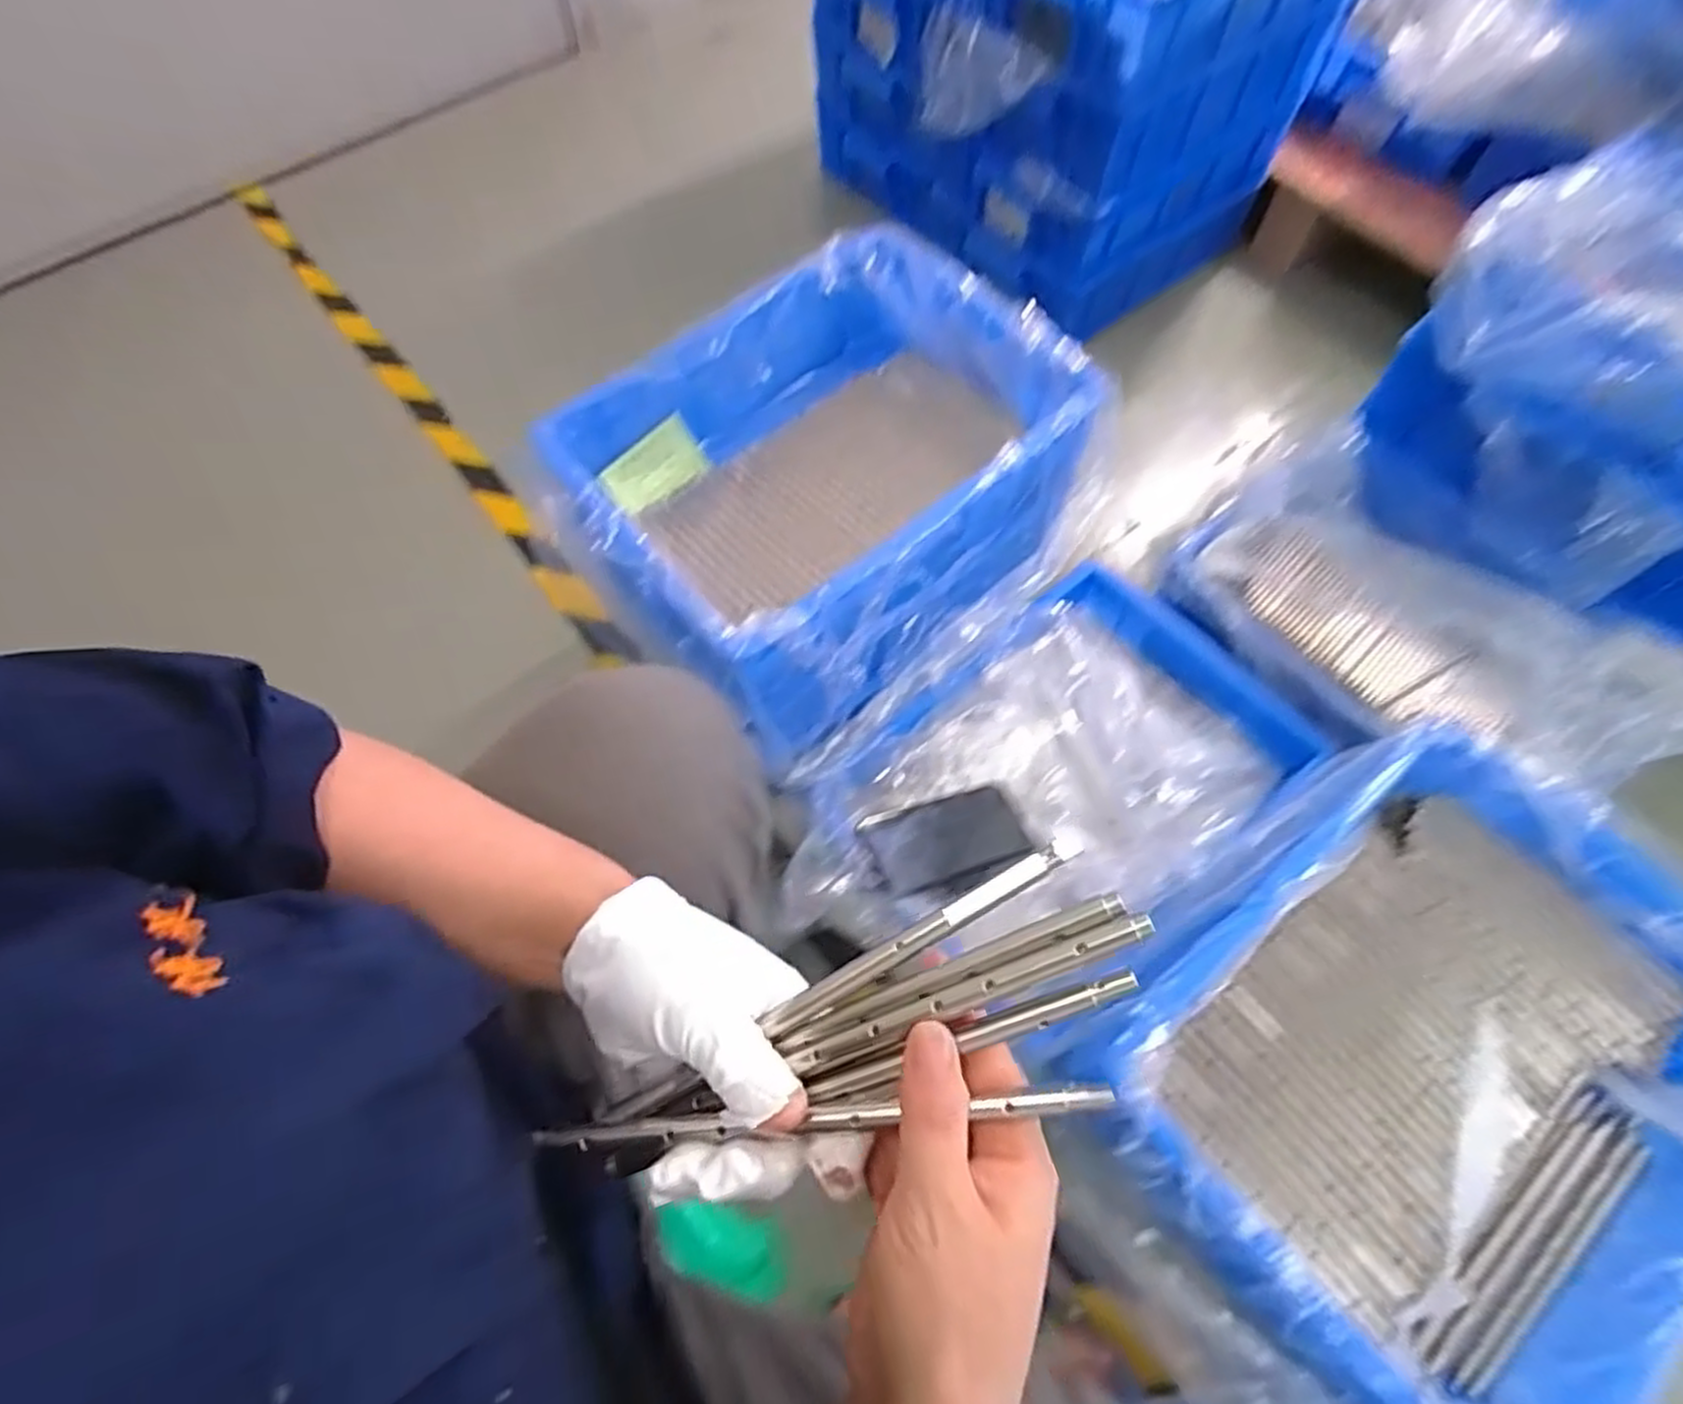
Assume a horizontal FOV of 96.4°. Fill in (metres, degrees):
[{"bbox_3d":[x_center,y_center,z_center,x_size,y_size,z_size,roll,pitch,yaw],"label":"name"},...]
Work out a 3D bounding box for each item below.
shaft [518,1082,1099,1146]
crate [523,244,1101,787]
[{"bbox_3d":[-0.012,0.143,0.257,0.199,0.006,0.007,-10,63,10],"label":"shaft"},{"bbox_3d":[-0.008,-0.200,0.676,0.417,0.131,0.349,-39,69,-16],"label":"crate"}]

